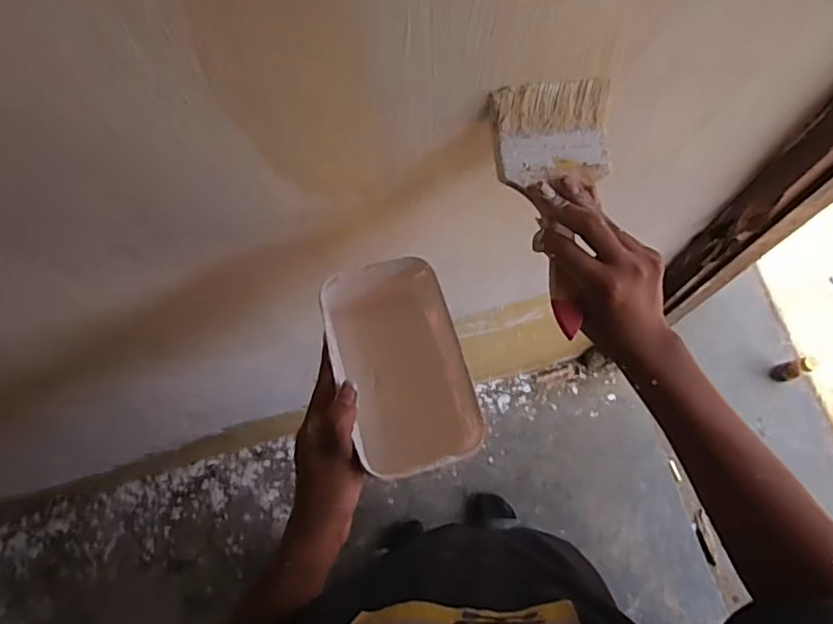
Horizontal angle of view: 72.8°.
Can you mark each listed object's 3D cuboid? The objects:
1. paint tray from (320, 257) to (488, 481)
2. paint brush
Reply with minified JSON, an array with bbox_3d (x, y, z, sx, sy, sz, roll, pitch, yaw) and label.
[{"bbox_3d":[-0.012,0.051,0.513,0.111,0.059,0.183,-15,78,-3],"label":"paint tray"},{"bbox_3d":[0.120,-0.081,0.440,0.094,0.024,0.187,-11,92,-8],"label":"paint brush"}]

